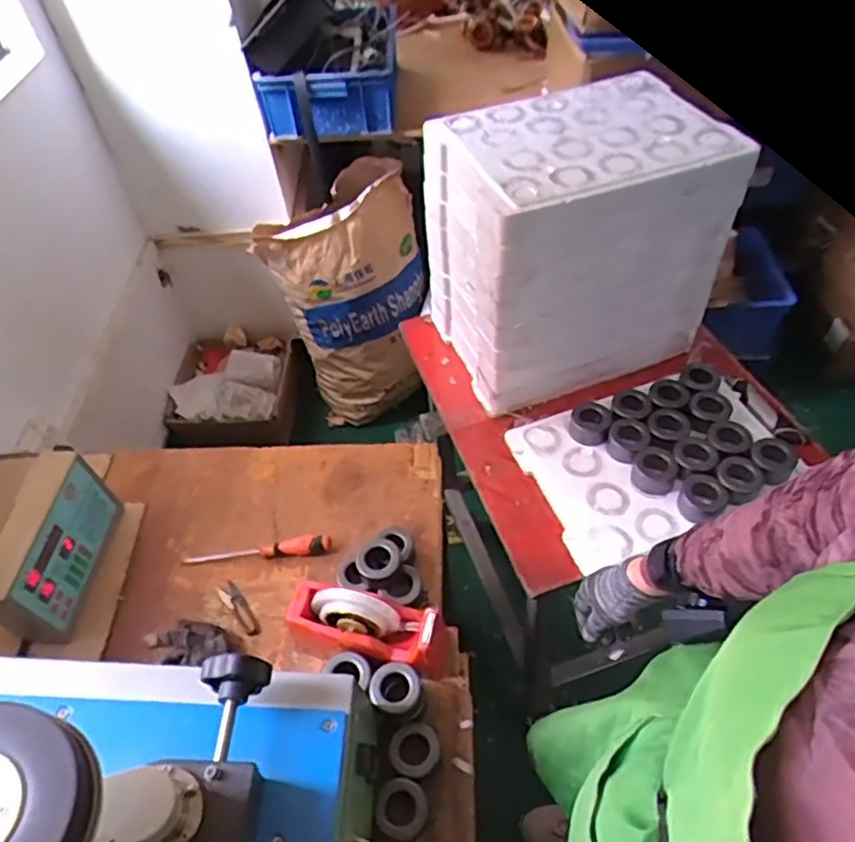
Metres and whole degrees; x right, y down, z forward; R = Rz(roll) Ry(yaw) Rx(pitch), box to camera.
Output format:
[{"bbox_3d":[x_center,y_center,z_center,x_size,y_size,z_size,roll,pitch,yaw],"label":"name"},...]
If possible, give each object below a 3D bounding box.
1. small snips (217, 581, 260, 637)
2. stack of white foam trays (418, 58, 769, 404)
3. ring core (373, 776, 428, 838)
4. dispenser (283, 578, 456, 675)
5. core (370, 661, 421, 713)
[{"bbox_3d":[-0.268,0.272,0.948,0.025,0.010,0.097,-32,55,-21],"label":"small snips"},{"bbox_3d":[0.234,-0.279,1.044,0.393,0.369,0.261,-19,51,-11],"label":"stack of white foam trays"},{"bbox_3d":[-0.028,0.449,0.763,0.057,0.040,0.057,-2,50,3],"label":"ring core"},{"bbox_3d":[-0.073,0.272,0.857,0.215,0.134,0.081,15,52,1],"label":"dispenser"},{"bbox_3d":[-0.038,0.320,0.801,0.059,0.021,0.061,-2,50,3],"label":"core"}]

